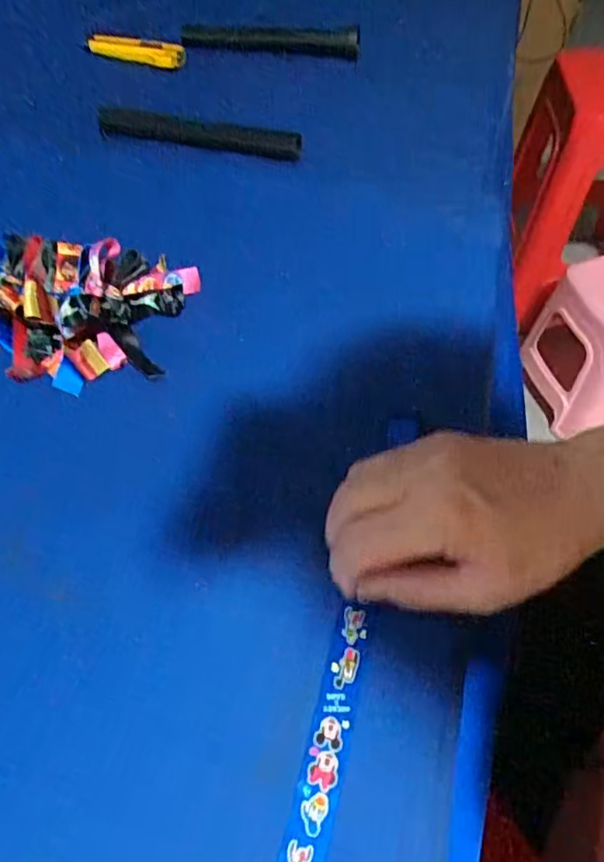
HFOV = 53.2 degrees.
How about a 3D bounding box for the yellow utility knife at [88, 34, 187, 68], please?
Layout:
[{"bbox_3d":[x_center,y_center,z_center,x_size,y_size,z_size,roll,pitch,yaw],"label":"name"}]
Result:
[{"bbox_3d":[-0.201,-0.463,0.731,0.123,0.017,0.028,15,54,12],"label":"yellow utility knife"}]

